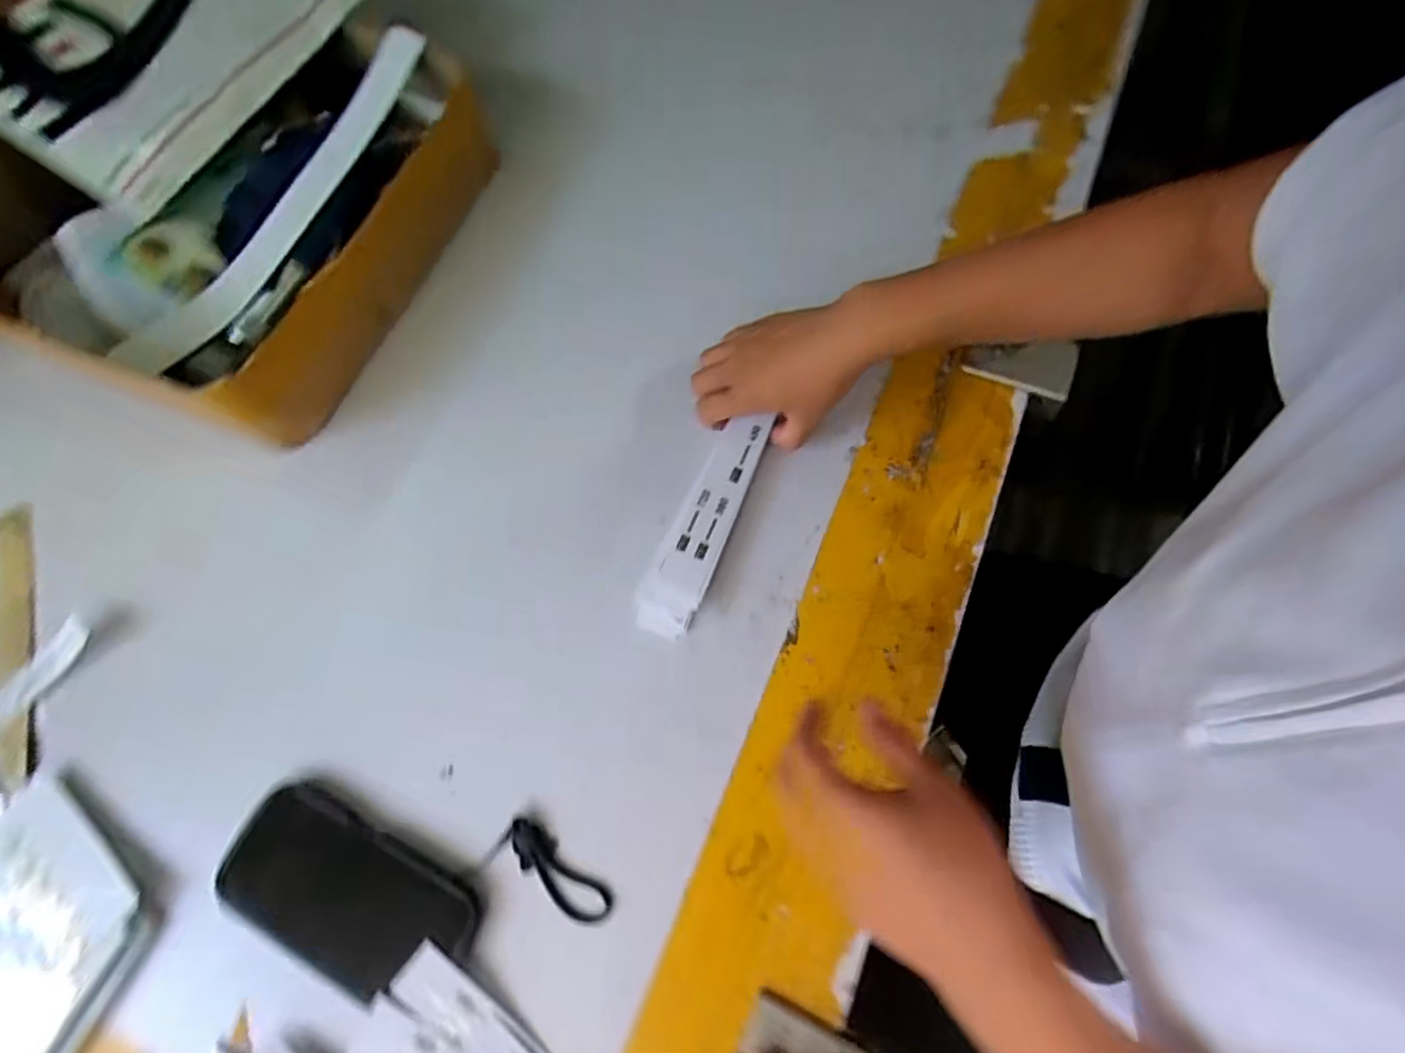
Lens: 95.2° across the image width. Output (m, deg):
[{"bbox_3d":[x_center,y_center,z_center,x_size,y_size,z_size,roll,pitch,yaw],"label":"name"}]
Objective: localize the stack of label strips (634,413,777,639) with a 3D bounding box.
[{"bbox_3d":[0.002,-0.003,0.471,0.042,0.013,0.172,24,77,9],"label":"stack of label strips"}]

